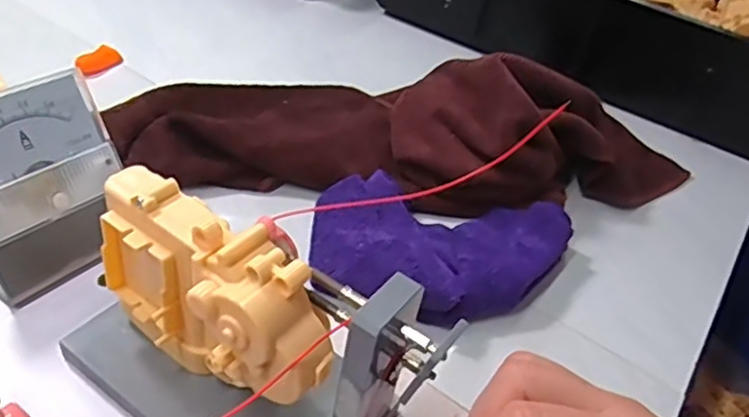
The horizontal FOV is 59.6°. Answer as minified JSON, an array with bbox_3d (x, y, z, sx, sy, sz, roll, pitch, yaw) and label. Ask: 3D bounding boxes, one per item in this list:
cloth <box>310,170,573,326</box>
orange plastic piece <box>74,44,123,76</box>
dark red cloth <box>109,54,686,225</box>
[{"bbox_3d":[0.045,0.033,0.424,0.169,0.045,0.105,10,40,-3],"label":"cloth"},{"bbox_3d":[-0.234,-0.125,0.553,0.016,0.015,0.046,18,40,8],"label":"orange plastic piece"},{"bbox_3d":[0.040,-0.067,0.485,0.458,0.081,0.139,8,40,-6],"label":"dark red cloth"}]

